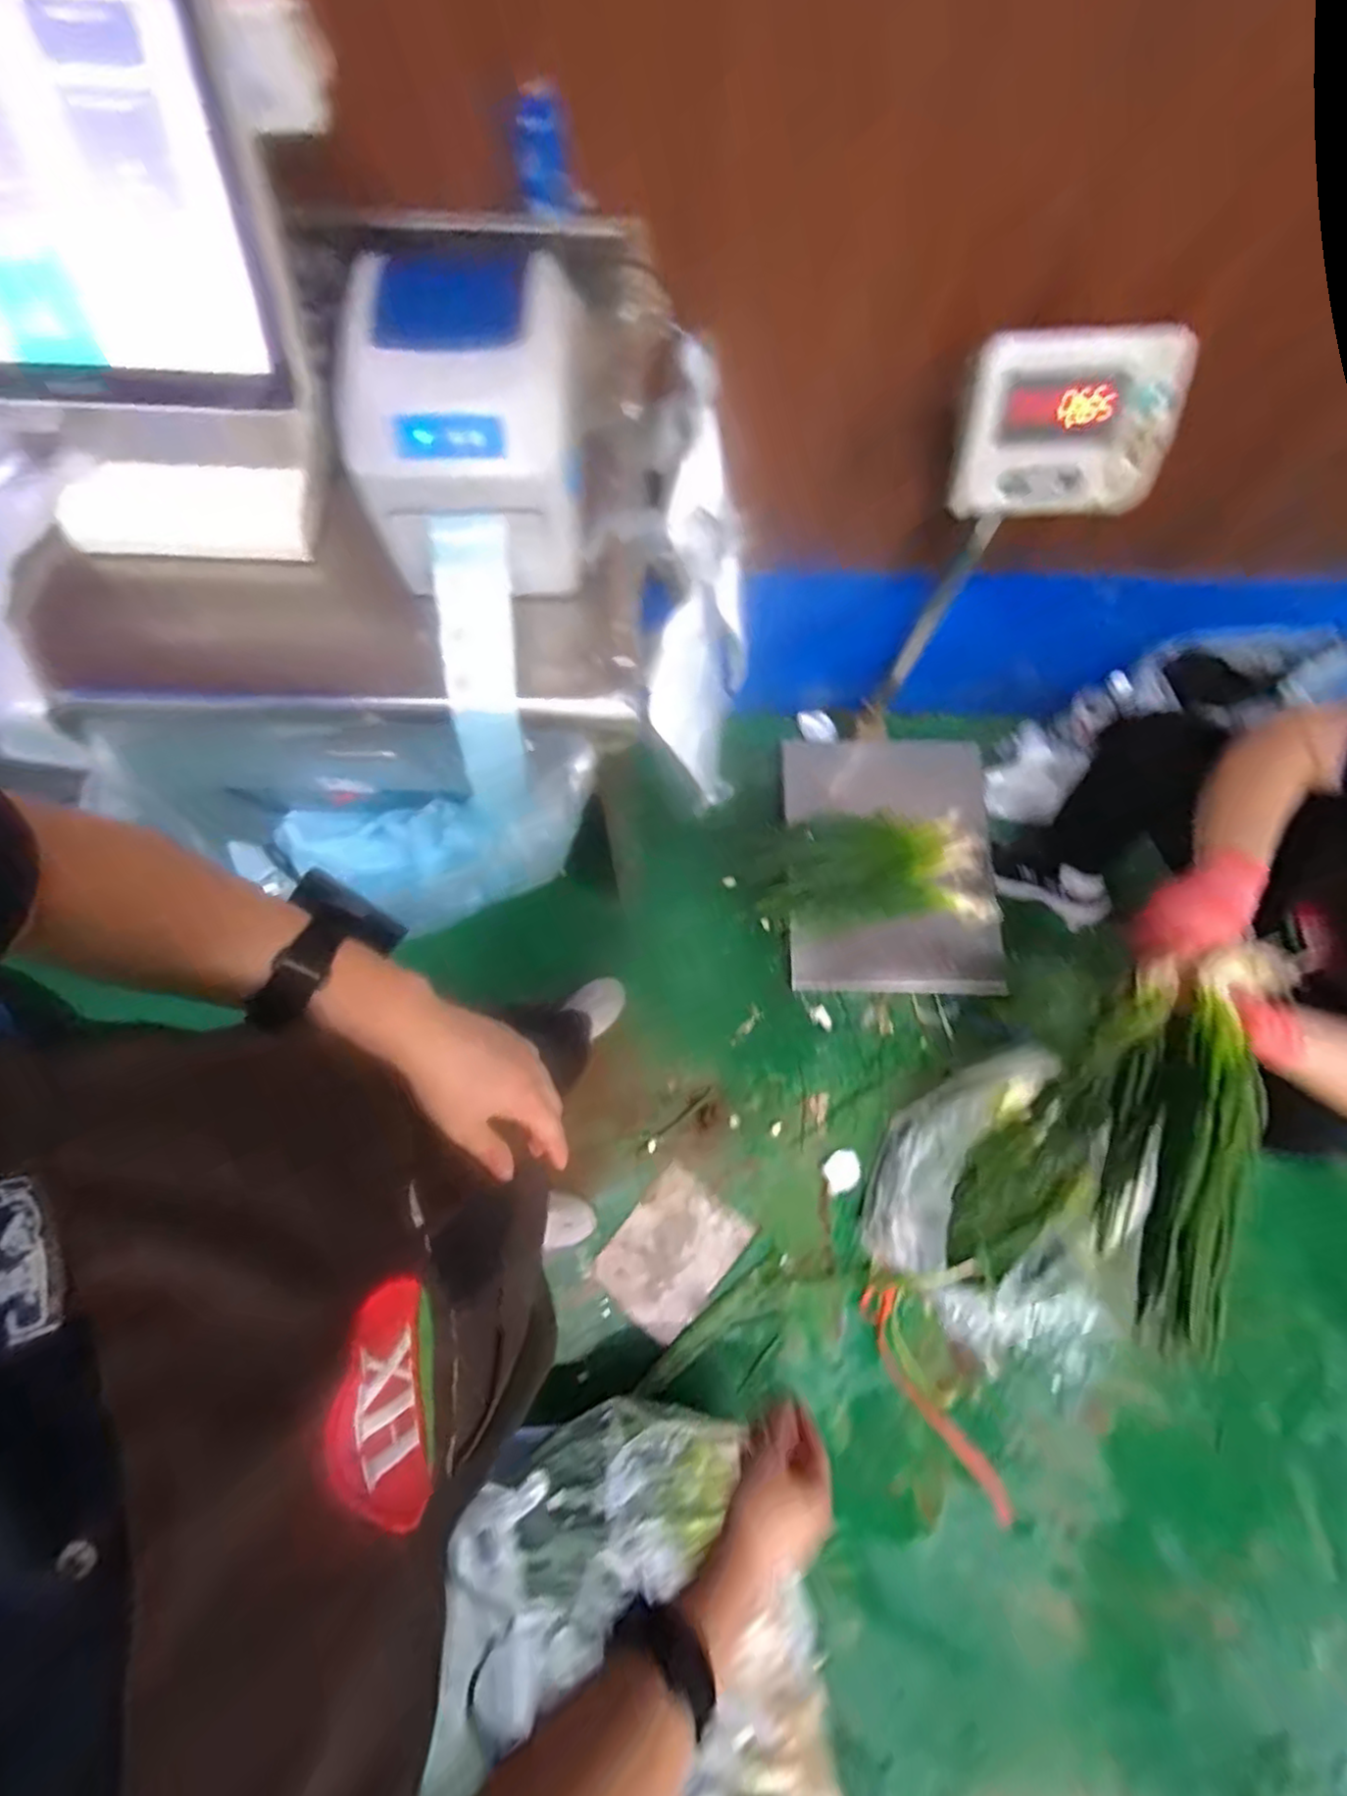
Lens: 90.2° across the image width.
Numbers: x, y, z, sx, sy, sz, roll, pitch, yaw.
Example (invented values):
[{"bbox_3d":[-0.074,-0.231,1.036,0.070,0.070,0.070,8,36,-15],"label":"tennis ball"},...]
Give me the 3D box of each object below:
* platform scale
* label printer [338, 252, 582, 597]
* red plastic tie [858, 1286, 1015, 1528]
[{"bbox_3d":[0.377,-0.190,0.968,0.369,0.723,0.605,-5,74,-2],"label":"platform scale"},{"bbox_3d":[-0.169,-0.404,0.584,0.168,0.153,0.204,2,74,0],"label":"label printer"},{"bbox_3d":[0.433,0.848,1.122,0.075,0.027,0.395,-27,76,-8],"label":"red plastic tie"}]

